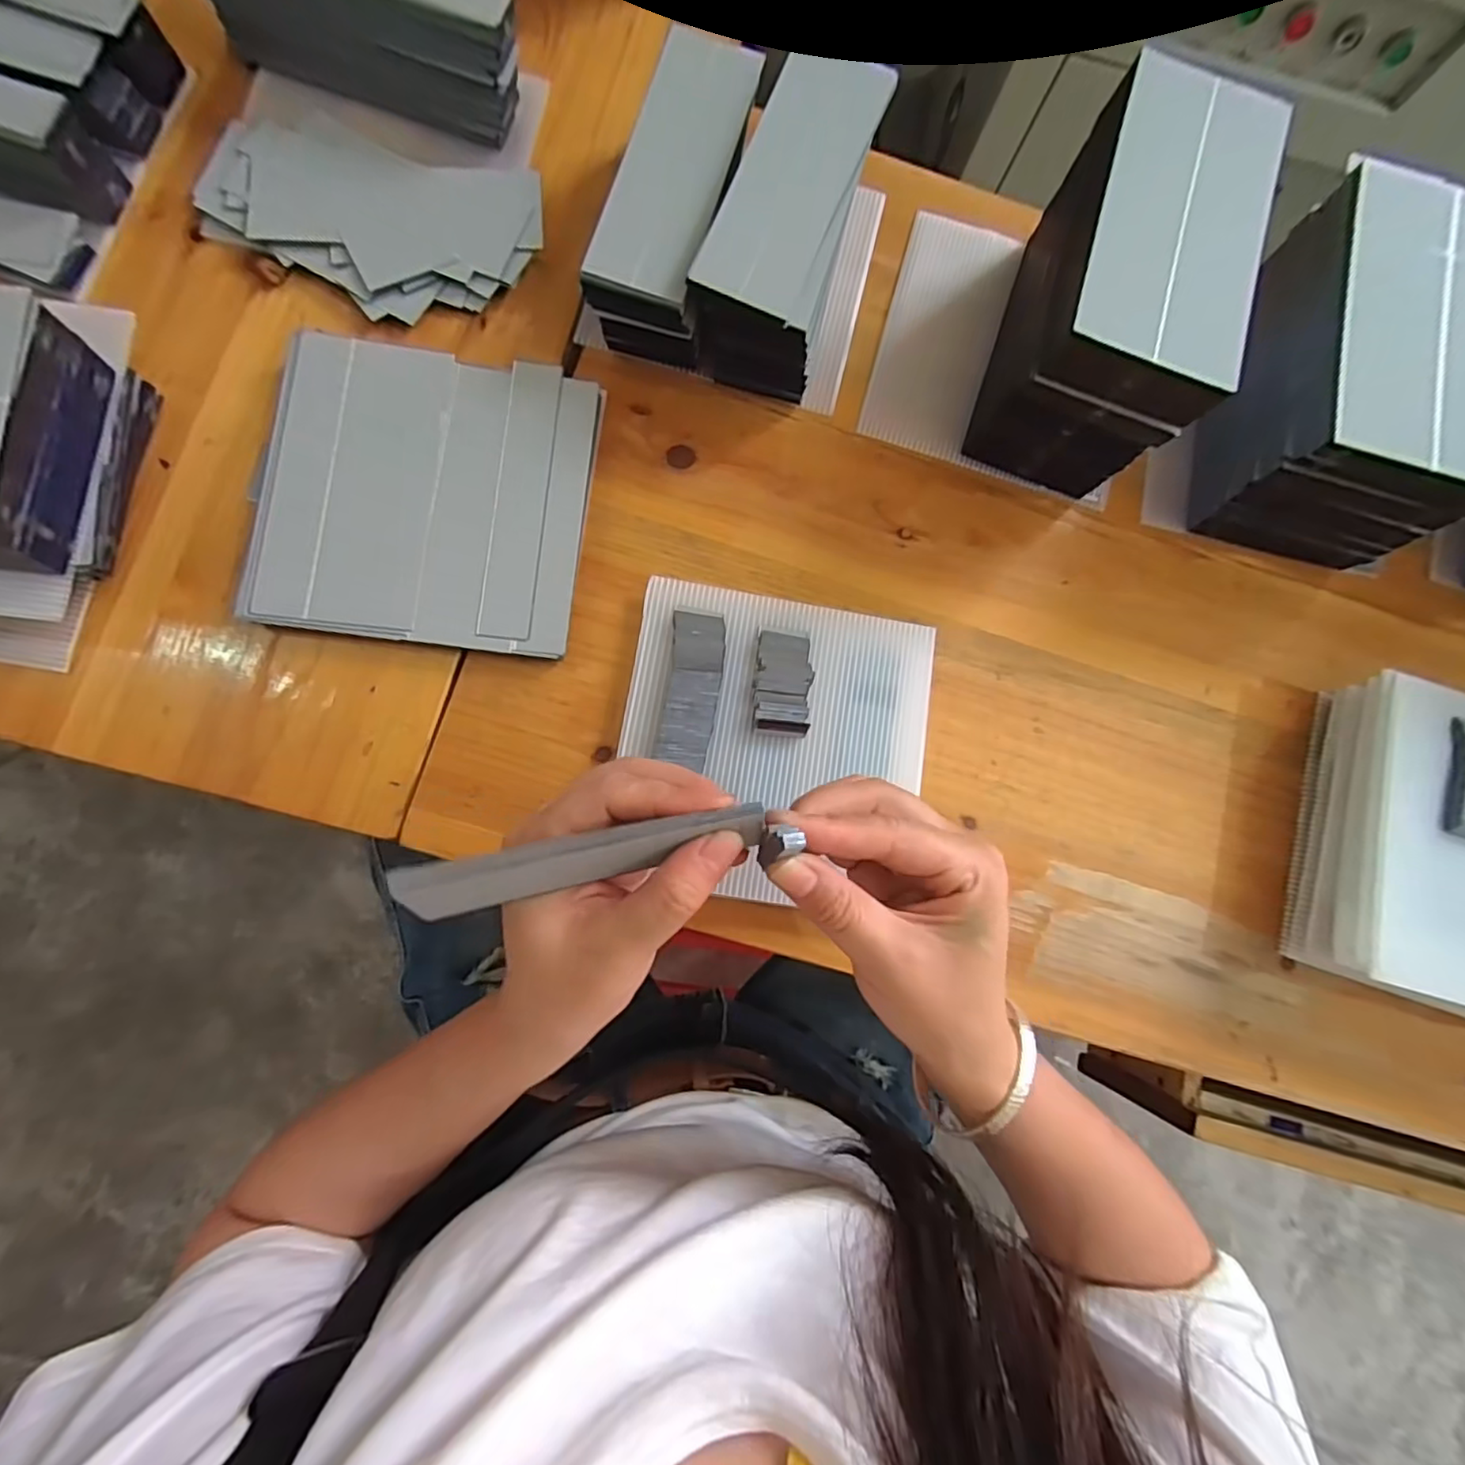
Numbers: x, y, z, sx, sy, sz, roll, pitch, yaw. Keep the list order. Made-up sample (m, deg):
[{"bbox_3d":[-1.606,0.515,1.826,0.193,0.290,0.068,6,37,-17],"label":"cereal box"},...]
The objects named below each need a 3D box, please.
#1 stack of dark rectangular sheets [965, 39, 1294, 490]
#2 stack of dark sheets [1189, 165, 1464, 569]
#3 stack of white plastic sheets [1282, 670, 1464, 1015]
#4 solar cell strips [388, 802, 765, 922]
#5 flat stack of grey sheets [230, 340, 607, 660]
[{"bbox_3d":[0.202,-0.226,0.338,0.082,0.117,0.159,17,82,-4],"label":"stack of dark rectangular sheets"},{"bbox_3d":[0.339,-0.193,0.352,0.116,0.097,0.160,12,82,-5],"label":"stack of dark sheets"},{"bbox_3d":[0.402,0.070,0.345,0.158,0.060,0.164,17,82,-4],"label":"stack of white plastic sheets"},{"bbox_3d":[-0.048,0.041,0.208,0.118,0.019,0.018,-12,85,-6],"label":"solar cell strips"},{"bbox_3d":[-0.160,-0.124,0.334,0.159,0.016,0.156,6,83,-6],"label":"flat stack of grey sheets"}]

